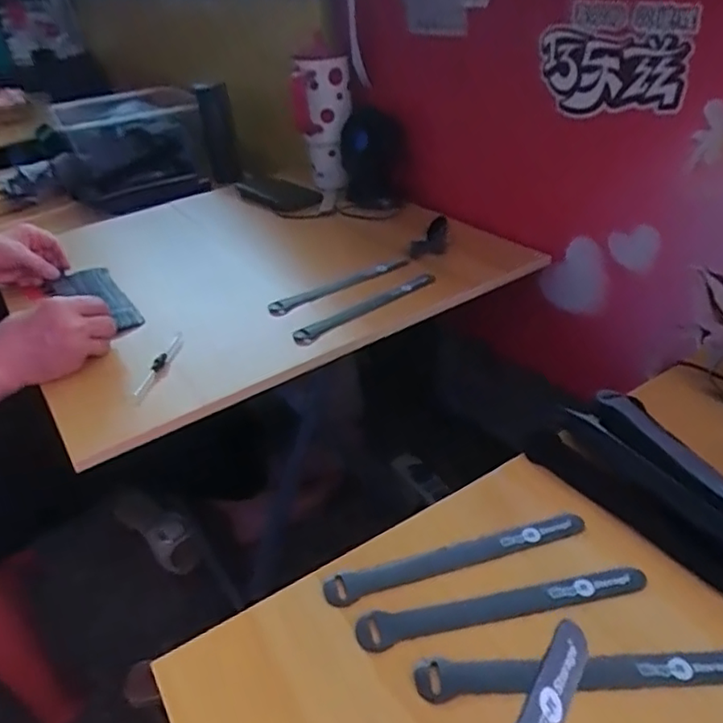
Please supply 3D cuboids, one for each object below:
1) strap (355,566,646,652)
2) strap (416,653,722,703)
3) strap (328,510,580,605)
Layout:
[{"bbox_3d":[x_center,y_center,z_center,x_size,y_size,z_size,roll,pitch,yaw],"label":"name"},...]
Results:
[{"bbox_3d":[0.097,0.166,0.420,0.200,0.004,0.024,-9,35,-8],"label":"strap"},{"bbox_3d":[0.137,0.195,0.377,0.201,0.006,0.024,-3,37,3],"label":"strap"},{"bbox_3d":[0.073,0.146,0.456,0.200,0.004,0.023,-12,39,-10],"label":"strap"}]

